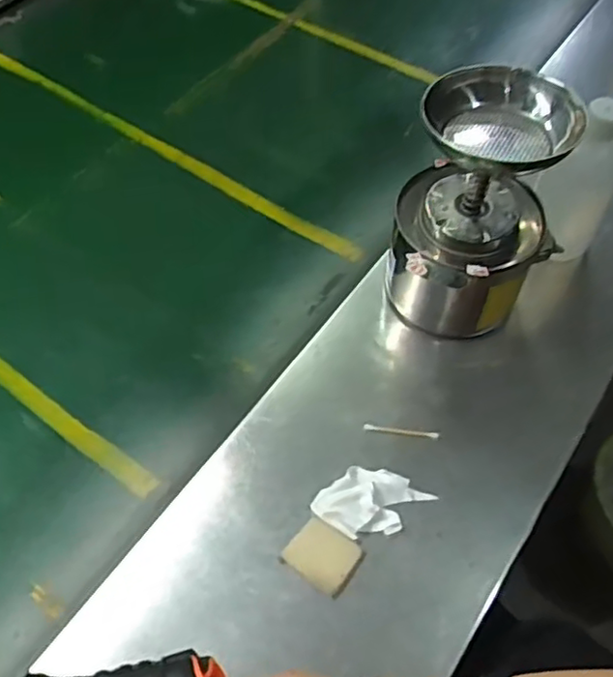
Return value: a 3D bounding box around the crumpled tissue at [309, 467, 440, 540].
[{"bbox_3d":[0.056,0.140,0.584,0.071,0.020,0.079,34,64,26],"label":"crumpled tissue"}]

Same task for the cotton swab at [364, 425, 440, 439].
[{"bbox_3d":[0.090,0.087,0.630,0.070,0.008,0.007,3,55,8],"label":"cotton swab"}]

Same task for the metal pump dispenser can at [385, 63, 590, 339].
[{"bbox_3d":[0.153,-0.107,0.613,0.143,0.252,0.122,4,55,8],"label":"metal pump dispenser can"}]

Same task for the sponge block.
[{"bbox_3d":[0.015,0.182,0.564,0.056,0.010,0.049,27,61,22],"label":"sponge block"}]

